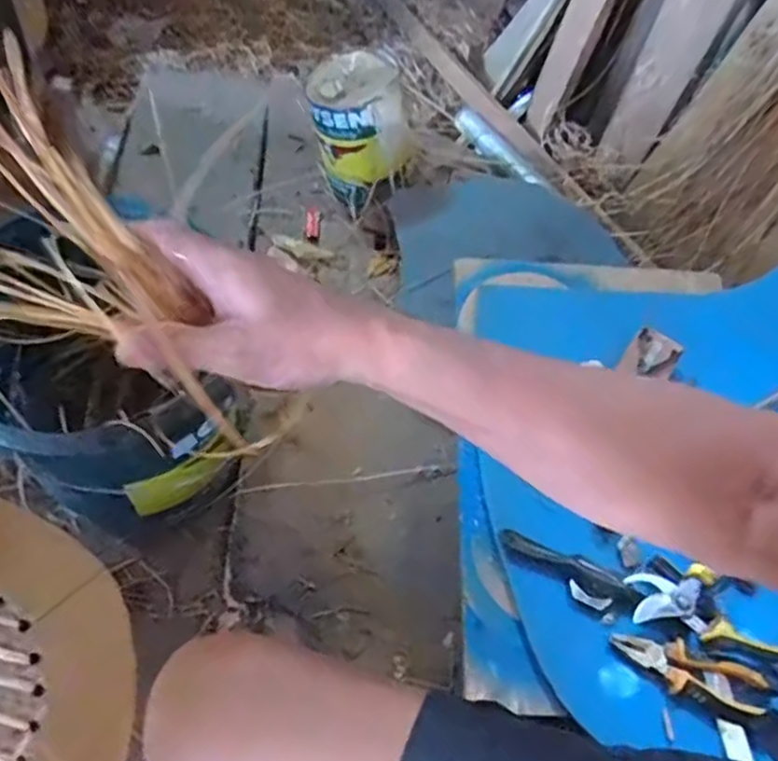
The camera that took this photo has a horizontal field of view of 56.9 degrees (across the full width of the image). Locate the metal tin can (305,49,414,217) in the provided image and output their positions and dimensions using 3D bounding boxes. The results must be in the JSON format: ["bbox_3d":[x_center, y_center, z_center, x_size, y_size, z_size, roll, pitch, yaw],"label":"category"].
[{"bbox_3d":[-0.056,-0.430,1.250,0.158,0.199,0.163,-27,64,-19],"label":"metal tin can"}]

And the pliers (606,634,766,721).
[{"bbox_3d":[0.286,0.279,0.684,0.142,0.021,0.046,20,59,7],"label":"pliers"}]

